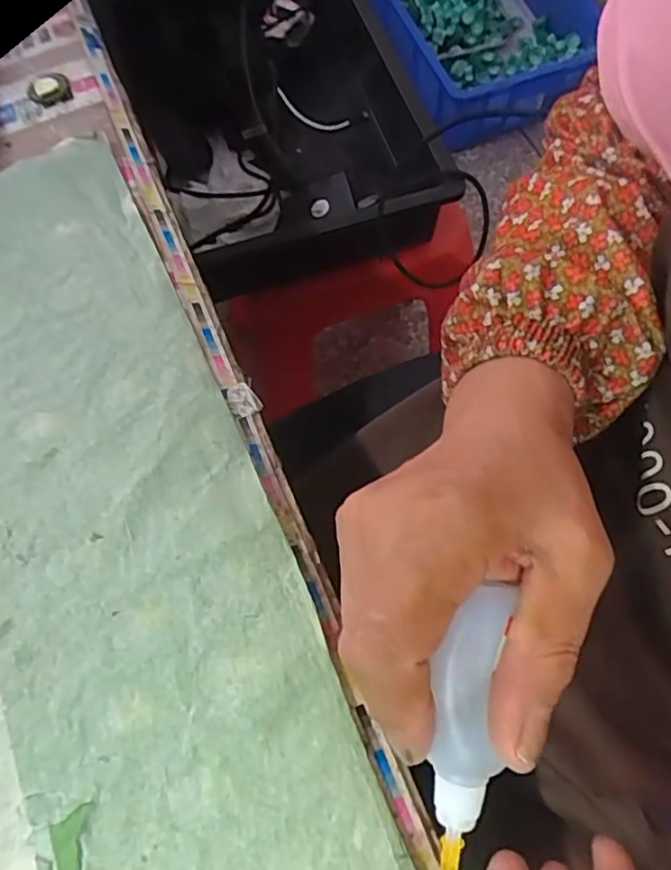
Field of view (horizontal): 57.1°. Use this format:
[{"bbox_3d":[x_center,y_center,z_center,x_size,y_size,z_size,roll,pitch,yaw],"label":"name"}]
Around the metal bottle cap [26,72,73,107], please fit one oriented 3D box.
[{"bbox_3d":[-0.198,-0.239,0.424,0.028,0.005,0.031,-22,68,-6],"label":"metal bottle cap"}]

